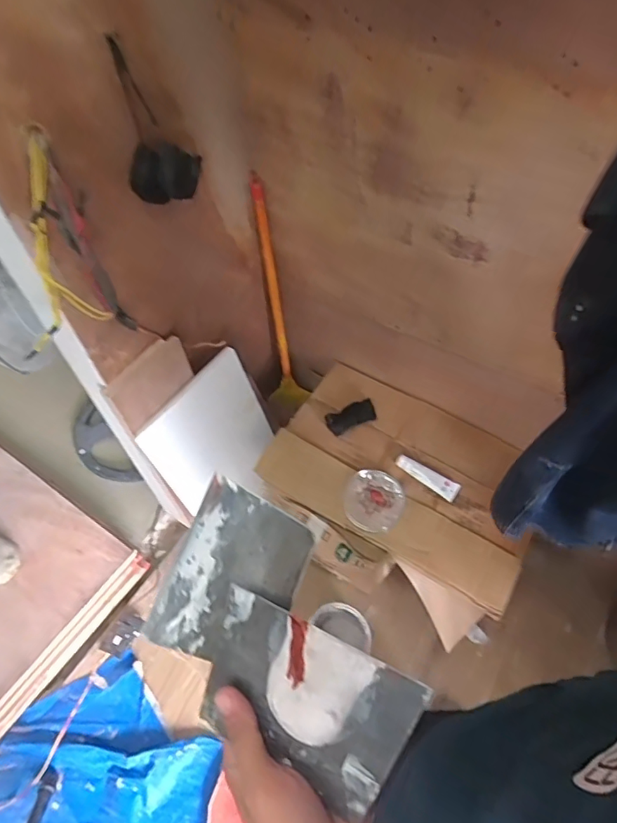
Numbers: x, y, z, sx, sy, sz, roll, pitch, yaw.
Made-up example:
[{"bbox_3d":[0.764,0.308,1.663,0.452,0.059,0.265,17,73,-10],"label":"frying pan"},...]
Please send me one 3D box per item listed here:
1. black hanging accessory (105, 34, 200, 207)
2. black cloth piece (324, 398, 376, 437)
[{"bbox_3d":[-0.248,-0.454,0.802,0.108,0.222,0.062,-2,54,3],"label":"black hanging accessory"},{"bbox_3d":[0.114,0.013,1.331,0.139,0.017,0.064,-24,72,-15],"label":"black cloth piece"}]

